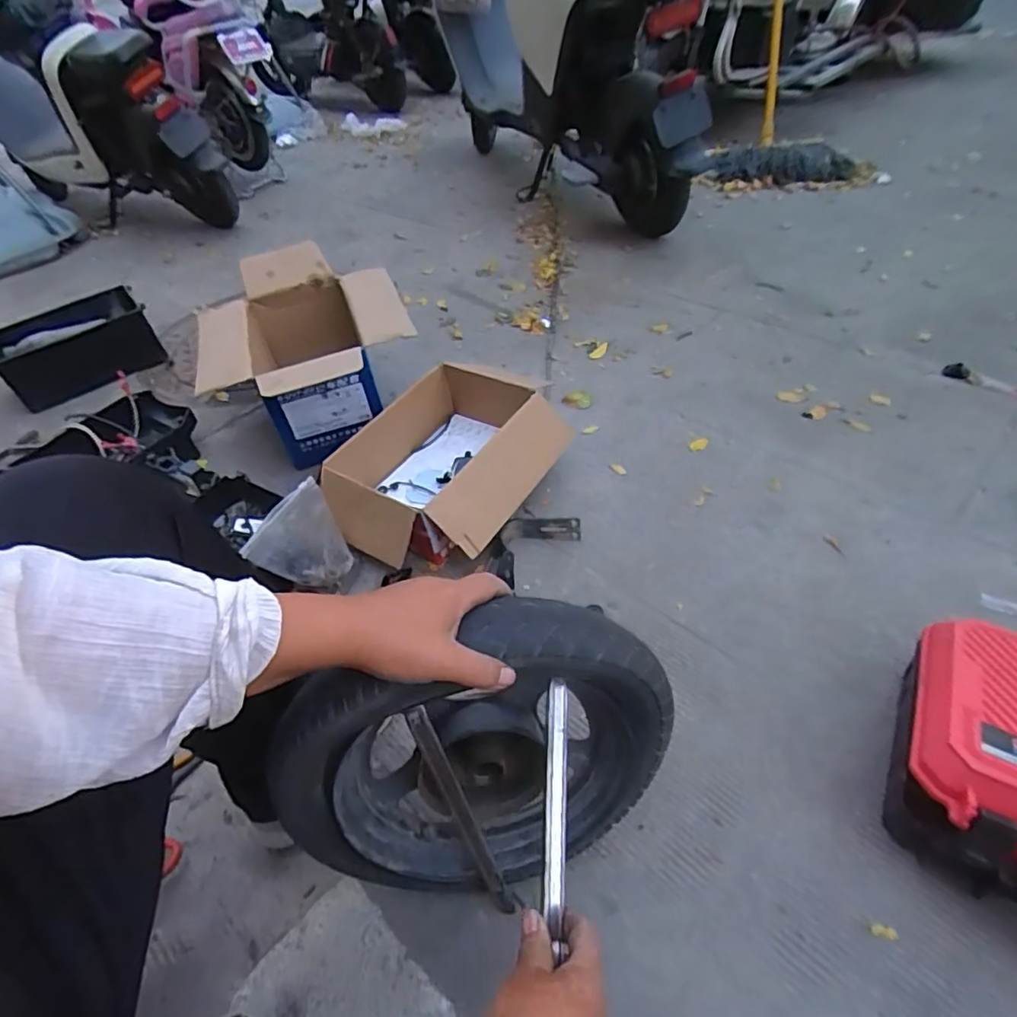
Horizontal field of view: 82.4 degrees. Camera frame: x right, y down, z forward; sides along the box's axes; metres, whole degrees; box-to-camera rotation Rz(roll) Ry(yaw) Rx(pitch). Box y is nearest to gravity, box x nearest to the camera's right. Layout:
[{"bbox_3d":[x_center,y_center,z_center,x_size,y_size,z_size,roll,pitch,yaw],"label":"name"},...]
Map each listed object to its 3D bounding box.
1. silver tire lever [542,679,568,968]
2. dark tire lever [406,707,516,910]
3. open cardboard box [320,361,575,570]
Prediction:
[{"bbox_3d":[0.036,0.229,0.439,0.015,0.017,0.188,0,77,8],"label":"silver tire lever"},{"bbox_3d":[-0.037,0.283,0.527,0.015,0.278,0.013,-26,25,-17],"label":"dark tire lever"},{"bbox_3d":[-0.094,-0.068,0.971,0.307,0.146,0.371,24,53,27],"label":"open cardboard box"}]

